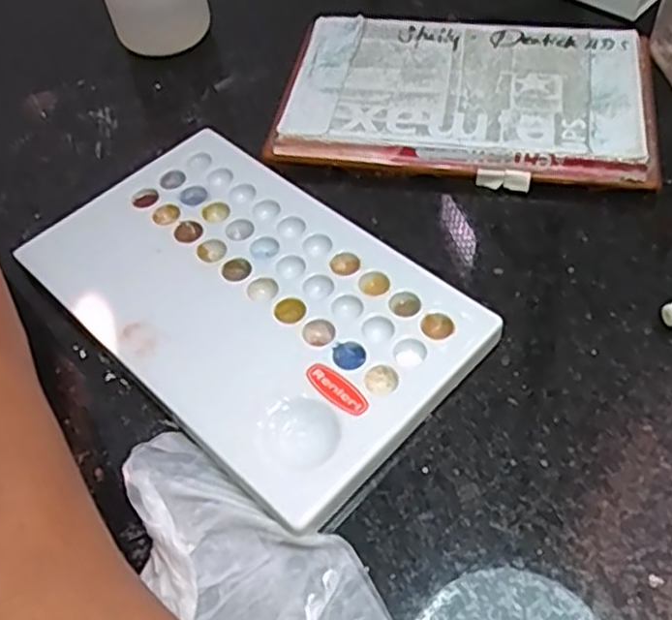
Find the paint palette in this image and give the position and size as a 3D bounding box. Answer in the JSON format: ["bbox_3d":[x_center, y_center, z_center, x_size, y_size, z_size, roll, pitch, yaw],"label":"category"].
[{"bbox_3d":[-0.032,-0.004,0.245,0.150,0.012,0.091,35,64,27],"label":"paint palette"}]

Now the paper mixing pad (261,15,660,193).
[{"bbox_3d":[0.052,-0.091,0.294,0.148,0.008,0.089,5,55,7],"label":"paper mixing pad"}]

